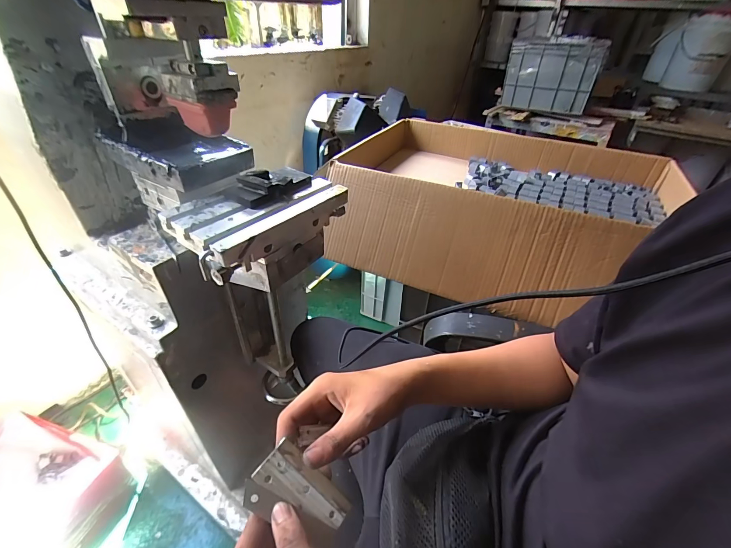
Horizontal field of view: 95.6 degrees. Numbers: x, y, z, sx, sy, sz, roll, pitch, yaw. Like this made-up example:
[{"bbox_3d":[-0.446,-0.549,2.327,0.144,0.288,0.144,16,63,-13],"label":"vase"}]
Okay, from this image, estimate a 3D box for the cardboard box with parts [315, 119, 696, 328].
[{"bbox_3d":[0.284,-0.162,0.742,0.642,0.159,0.538,21,41,22],"label":"cardboard box with parts"}]

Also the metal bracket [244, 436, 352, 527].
[{"bbox_3d":[-0.056,0.183,0.269,0.080,0.004,0.052,46,59,1],"label":"metal bracket"}]

